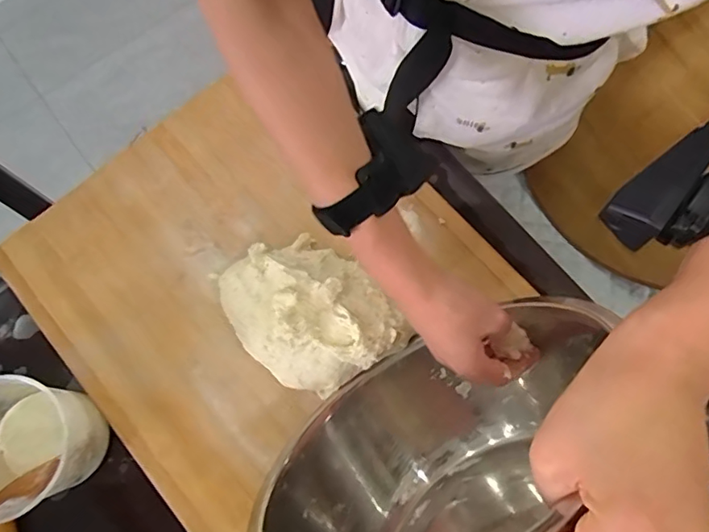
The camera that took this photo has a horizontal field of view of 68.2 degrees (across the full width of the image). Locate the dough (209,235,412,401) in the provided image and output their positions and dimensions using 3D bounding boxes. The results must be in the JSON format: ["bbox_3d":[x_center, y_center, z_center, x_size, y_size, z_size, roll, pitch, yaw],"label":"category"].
[{"bbox_3d":[-0.048,0.043,0.515,0.131,0.055,0.159,-35,78,-8],"label":"dough"}]

